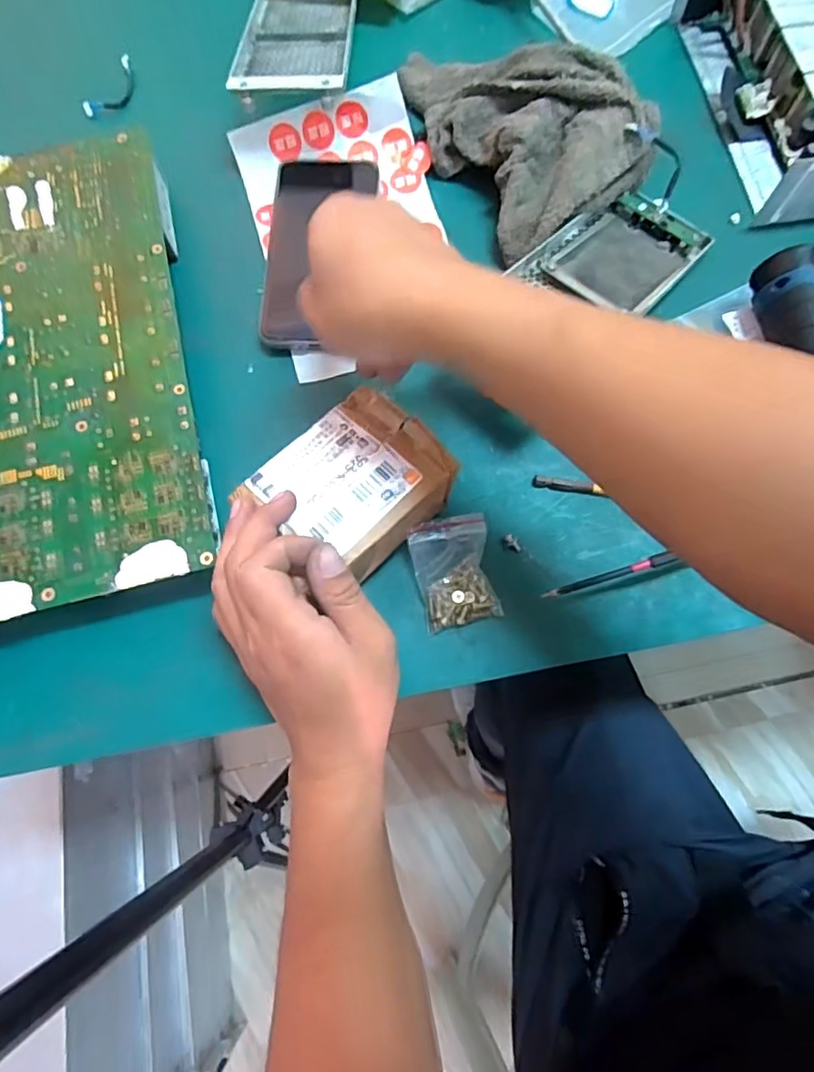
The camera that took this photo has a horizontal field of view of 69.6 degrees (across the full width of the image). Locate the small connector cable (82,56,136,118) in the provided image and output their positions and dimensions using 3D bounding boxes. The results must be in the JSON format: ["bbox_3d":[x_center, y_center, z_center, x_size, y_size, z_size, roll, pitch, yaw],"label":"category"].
[{"bbox_3d":[-0.241,-0.371,0.490,0.029,0.014,0.066,26,75,9],"label":"small connector cable"}]

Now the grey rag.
[{"bbox_3d":[0.092,-0.314,0.427,0.143,0.054,0.213,-25,73,-7],"label":"grey rag"}]

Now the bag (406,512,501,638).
[{"bbox_3d":[0.029,0.021,0.353,0.046,0.017,0.062,-13,72,-3],"label":"bag"}]

